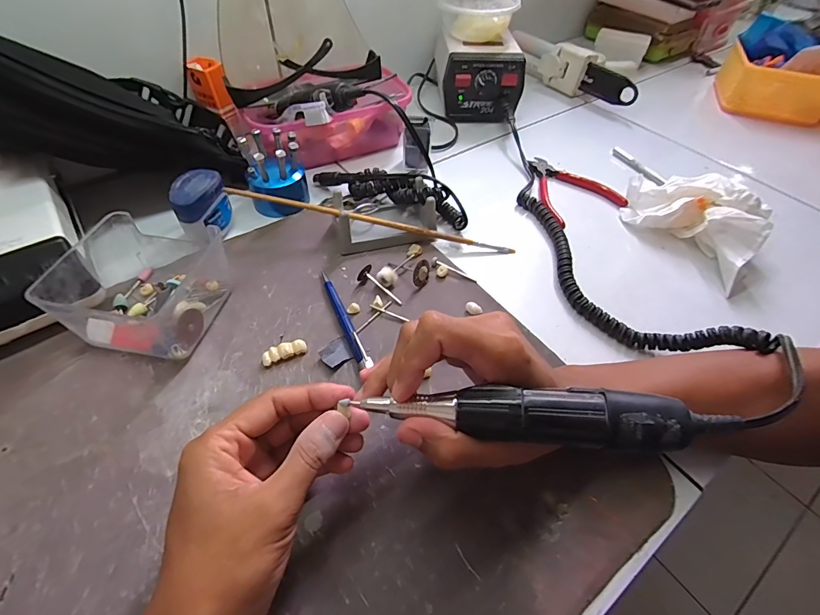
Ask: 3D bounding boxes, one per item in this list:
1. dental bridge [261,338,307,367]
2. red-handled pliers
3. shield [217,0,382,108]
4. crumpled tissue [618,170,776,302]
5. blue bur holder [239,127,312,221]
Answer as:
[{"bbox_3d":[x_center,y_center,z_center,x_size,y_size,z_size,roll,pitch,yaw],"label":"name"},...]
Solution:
[{"bbox_3d":[-0.096,0.033,0.316,0.033,0.009,0.011,-21,56,-18],"label":"dental bridge"},{"bbox_3d":[0.171,-0.140,0.467,0.093,0.010,0.113,-19,55,-17],"label":"red-handled pliers"},{"bbox_3d":[-0.128,-0.300,0.439,0.168,0.113,0.100,-25,57,-21],"label":"shield"},{"bbox_3d":[0.285,-0.092,0.407,0.081,0.055,0.147,-23,56,-20],"label":"crumpled tissue"},{"bbox_3d":[-0.136,-0.138,0.418,0.058,0.063,0.054,-10,53,-11],"label":"blue bur holder"}]

